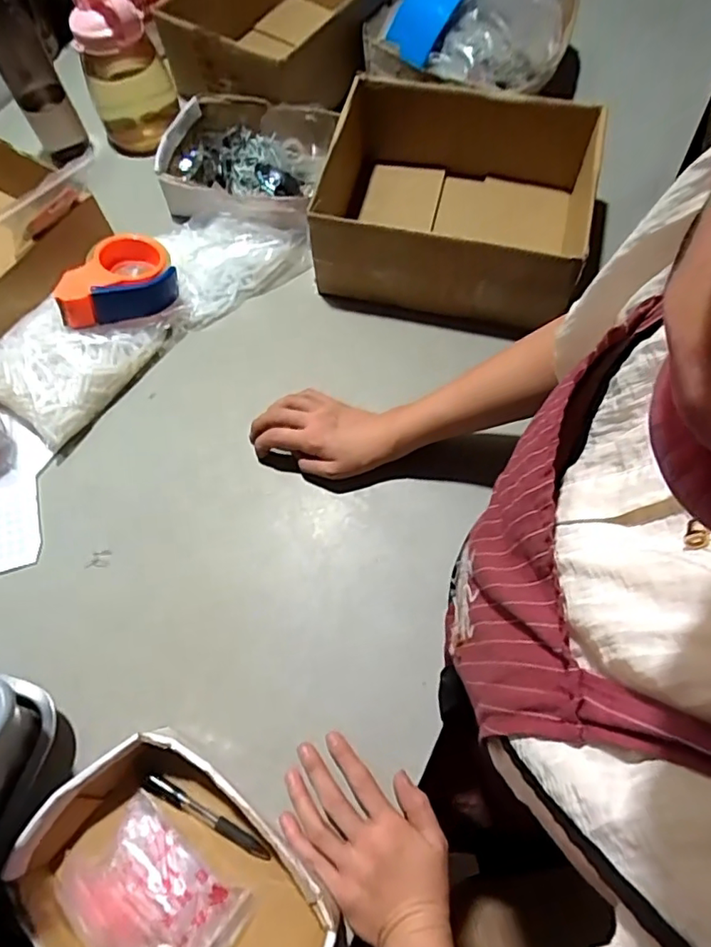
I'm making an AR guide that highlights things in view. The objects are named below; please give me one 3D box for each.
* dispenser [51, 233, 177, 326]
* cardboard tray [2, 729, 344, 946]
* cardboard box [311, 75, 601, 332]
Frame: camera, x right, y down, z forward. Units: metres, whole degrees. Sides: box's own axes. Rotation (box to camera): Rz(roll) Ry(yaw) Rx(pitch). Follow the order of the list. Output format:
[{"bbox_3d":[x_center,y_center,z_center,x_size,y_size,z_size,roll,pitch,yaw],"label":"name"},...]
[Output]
[{"bbox_3d":[-0.292,-0.236,0.692,0.141,0.056,0.095,-18,68,-28],"label":"dispenser"},{"bbox_3d":[-0.143,0.341,0.462,0.238,0.069,0.169,40,74,17],"label":"cardboard tray"},{"bbox_3d":[0.133,-0.335,0.726,0.321,0.137,0.281,13,68,8],"label":"cardboard box"}]

